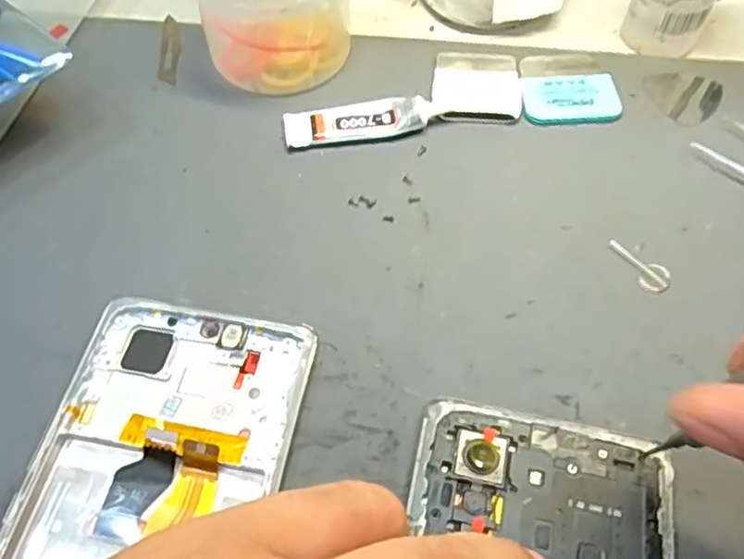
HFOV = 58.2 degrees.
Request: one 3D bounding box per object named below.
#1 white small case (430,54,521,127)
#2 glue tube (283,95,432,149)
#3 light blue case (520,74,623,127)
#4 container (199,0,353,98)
[{"bbox_3d":[0.045,-0.085,0.286,0.036,0.005,0.047,4,58,3],"label":"white small case"},{"bbox_3d":[-0.006,-0.064,0.270,0.058,0.010,0.016,-7,58,-4],"label":"glue tube"},{"bbox_3d":[0.084,-0.077,0.281,0.040,0.004,0.027,-4,58,-2],"label":"light blue case"},{"bbox_3d":[-0.040,-0.120,0.282,0.061,0.050,0.070,-7,58,-4],"label":"container"}]

